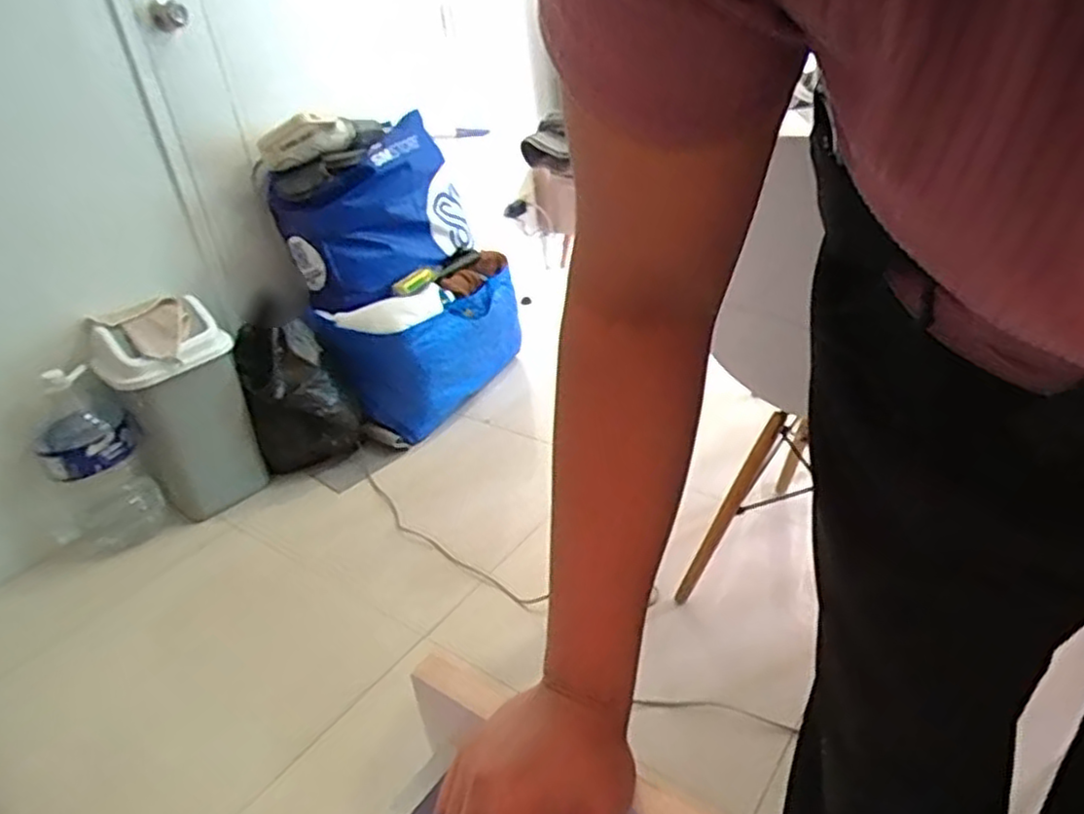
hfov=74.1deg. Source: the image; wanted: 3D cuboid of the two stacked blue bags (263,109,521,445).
[{"bbox_3d":[-0.307,-0.289,1.667,0.492,0.582,0.285,-31,38,-34],"label":"two stacked blue bags"}]

